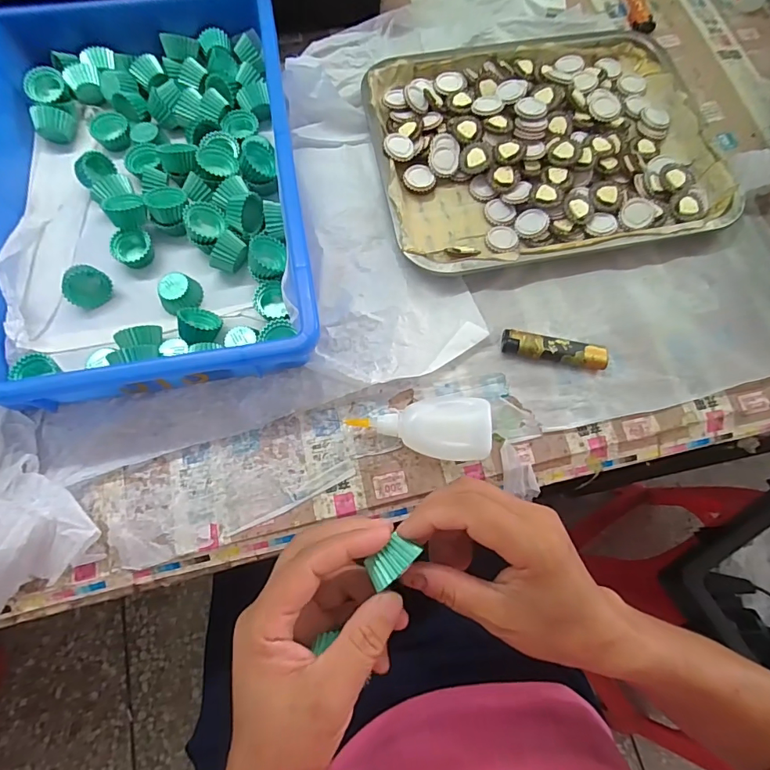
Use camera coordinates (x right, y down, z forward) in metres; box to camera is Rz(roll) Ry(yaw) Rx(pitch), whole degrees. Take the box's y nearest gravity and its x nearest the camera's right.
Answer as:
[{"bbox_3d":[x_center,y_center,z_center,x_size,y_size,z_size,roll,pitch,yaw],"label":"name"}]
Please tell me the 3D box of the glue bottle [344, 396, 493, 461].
[{"bbox_3d":[0.025,0.032,0.327,0.096,0.028,0.043,1,72,-2],"label":"glue bottle"}]

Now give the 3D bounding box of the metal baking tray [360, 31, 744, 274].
[{"bbox_3d":[0.142,-0.220,0.413,0.297,0.025,0.238,-10,73,-6],"label":"metal baking tray"}]

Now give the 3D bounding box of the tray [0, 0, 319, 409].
[{"bbox_3d":[-0.193,-0.169,0.368,0.238,0.056,0.362,-9,73,-5],"label":"tray"}]

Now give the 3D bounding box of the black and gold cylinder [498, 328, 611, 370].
[{"bbox_3d":[0.132,-0.028,0.356,0.079,0.013,0.019,12,72,2],"label":"black and gold cylinder"}]

